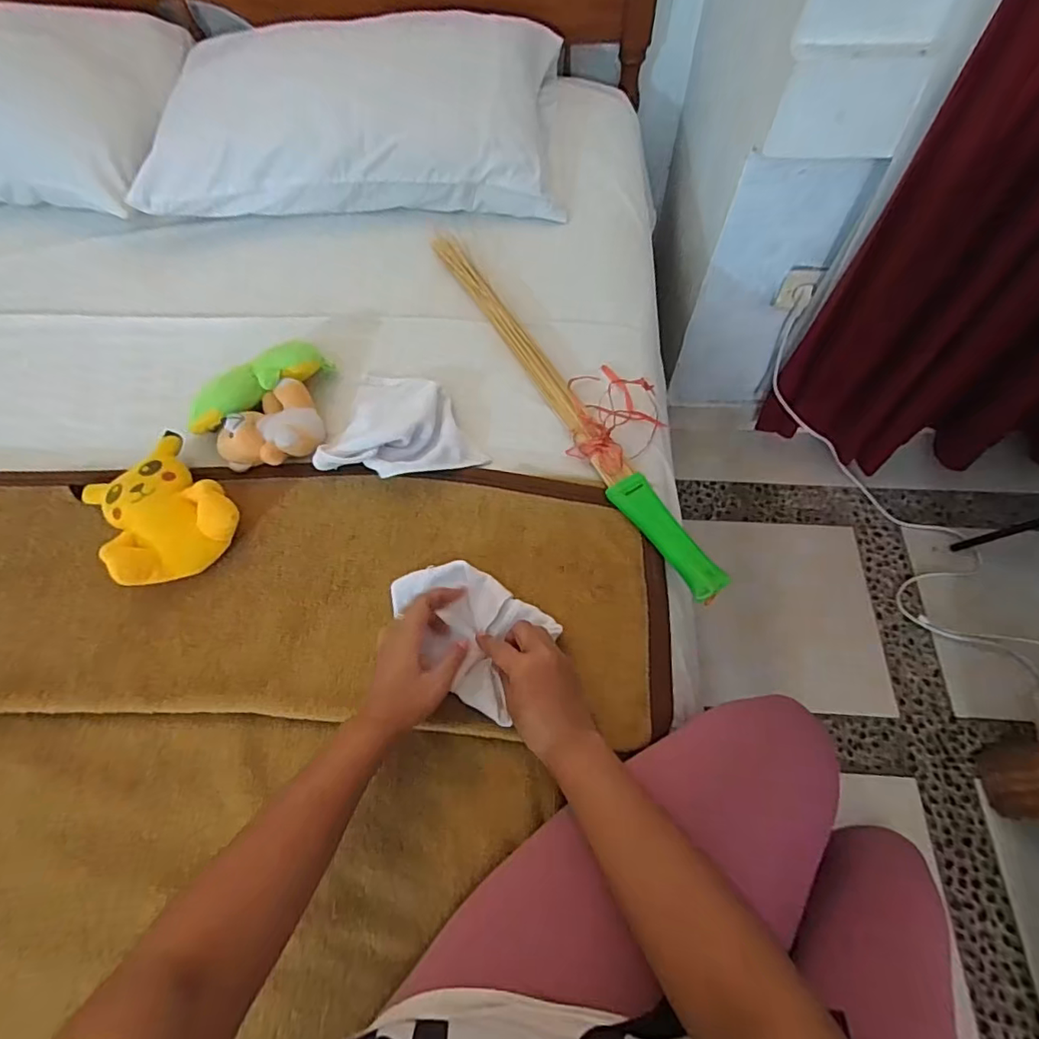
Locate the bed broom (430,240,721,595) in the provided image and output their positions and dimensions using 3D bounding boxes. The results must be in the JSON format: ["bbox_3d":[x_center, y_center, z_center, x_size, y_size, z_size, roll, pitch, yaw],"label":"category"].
[{"bbox_3d":[0.043,-0.169,0.709,0.044,0.029,0.643,-26,64,-11],"label":"bed broom"}]

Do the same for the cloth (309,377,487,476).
[{"bbox_3d":[-0.132,-0.115,0.675,0.177,0.032,0.160,11,63,8],"label":"cloth"}]

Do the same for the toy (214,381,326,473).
[{"bbox_3d":[-0.301,-0.106,0.673,0.114,0.051,0.103,-18,62,-7],"label":"toy"}]

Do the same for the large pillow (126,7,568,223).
[{"bbox_3d":[-0.254,-0.652,0.881,0.619,0.203,0.363,-6,62,0],"label":"large pillow"}]

